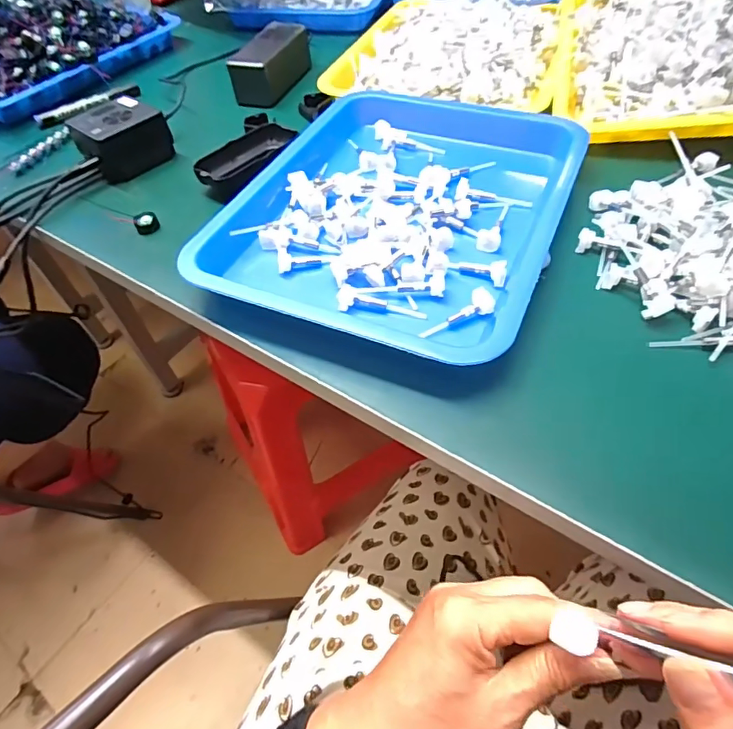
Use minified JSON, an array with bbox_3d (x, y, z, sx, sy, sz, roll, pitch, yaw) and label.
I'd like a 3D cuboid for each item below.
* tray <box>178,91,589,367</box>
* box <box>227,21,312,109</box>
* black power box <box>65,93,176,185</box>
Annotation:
[{"bbox_3d":[0.030,-0.142,0.432,0.263,0.034,0.324,17,56,17],"label":"tray"},{"bbox_3d":[-0.118,-0.370,0.605,0.055,0.047,0.126,12,54,13],"label":"box"},{"bbox_3d":[-0.255,-0.236,0.512,0.081,0.049,0.070,-39,59,-23],"label":"black power box"}]

